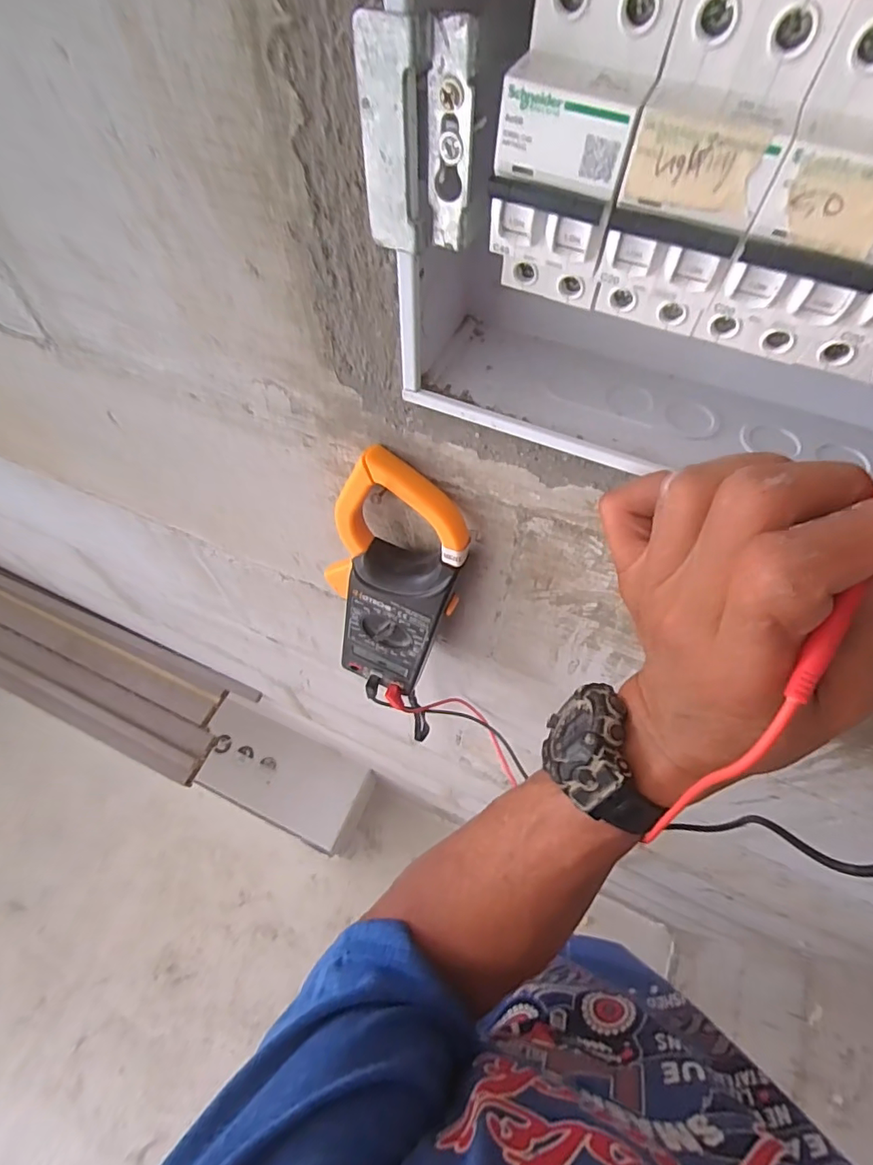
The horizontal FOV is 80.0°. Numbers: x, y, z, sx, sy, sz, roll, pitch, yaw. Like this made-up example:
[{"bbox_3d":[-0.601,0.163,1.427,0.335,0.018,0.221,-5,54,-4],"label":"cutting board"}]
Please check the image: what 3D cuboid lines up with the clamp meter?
[{"bbox_3d":[-0.033,0.009,0.356,0.094,0.214,0.052,21,60,11],"label":"clamp meter"}]

